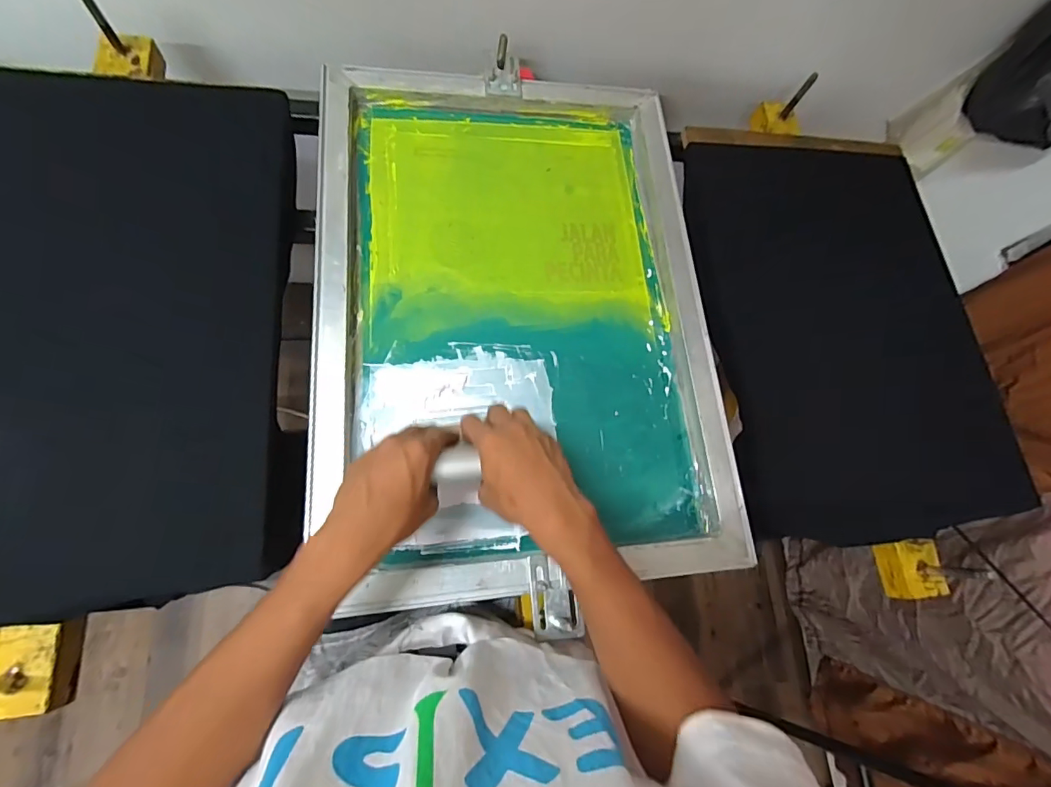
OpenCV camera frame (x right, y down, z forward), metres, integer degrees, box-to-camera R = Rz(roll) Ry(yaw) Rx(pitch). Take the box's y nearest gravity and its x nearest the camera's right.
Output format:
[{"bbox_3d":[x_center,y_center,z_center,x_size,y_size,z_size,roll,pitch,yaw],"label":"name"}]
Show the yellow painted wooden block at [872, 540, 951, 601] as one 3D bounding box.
[{"bbox_3d":[0.498,0.227,0.611,0.061,0.037,0.067,-6,68,-2],"label":"yellow painted wooden block"}]

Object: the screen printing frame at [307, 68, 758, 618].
[{"bbox_3d":[-0.005,-0.116,0.581,0.465,0.031,0.654,-3,74,-10],"label":"screen printing frame"}]

